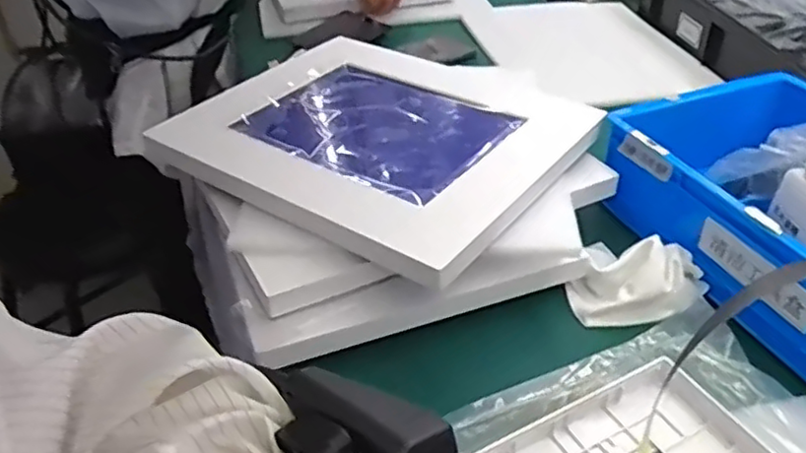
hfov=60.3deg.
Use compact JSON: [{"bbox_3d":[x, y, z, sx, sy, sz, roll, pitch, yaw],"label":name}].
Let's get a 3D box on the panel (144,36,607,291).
[{"bbox_3d":[-0.014,-0.083,0.593,0.301,0.031,0.281,23,43,28],"label":"panel"}]

